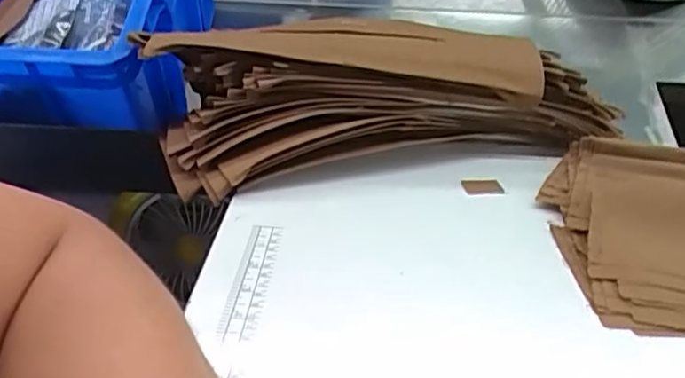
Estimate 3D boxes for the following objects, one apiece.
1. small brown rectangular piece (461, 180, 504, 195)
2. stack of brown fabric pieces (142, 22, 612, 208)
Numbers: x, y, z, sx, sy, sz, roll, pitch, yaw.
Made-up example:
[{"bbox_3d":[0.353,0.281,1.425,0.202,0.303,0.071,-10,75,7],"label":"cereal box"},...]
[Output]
[{"bbox_3d":[0.118,-0.002,0.520,0.033,0.004,0.020,-1,45,-7],"label":"small brown rectangular piece"},{"bbox_3d":[0.040,-0.089,0.572,0.432,0.094,0.164,-5,29,-11],"label":"stack of brown fabric pieces"}]

